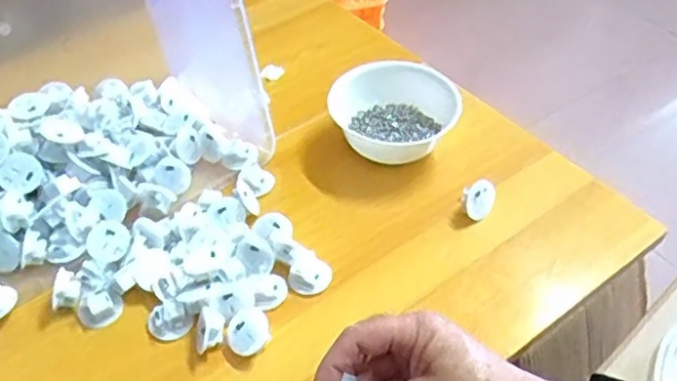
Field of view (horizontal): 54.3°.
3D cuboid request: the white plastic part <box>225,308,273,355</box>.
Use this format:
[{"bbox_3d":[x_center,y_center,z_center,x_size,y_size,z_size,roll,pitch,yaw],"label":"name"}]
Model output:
[{"bbox_3d":[-0.066,0.105,0.486,0.032,0.016,0.034,-1,46,1],"label":"white plastic part"}]

